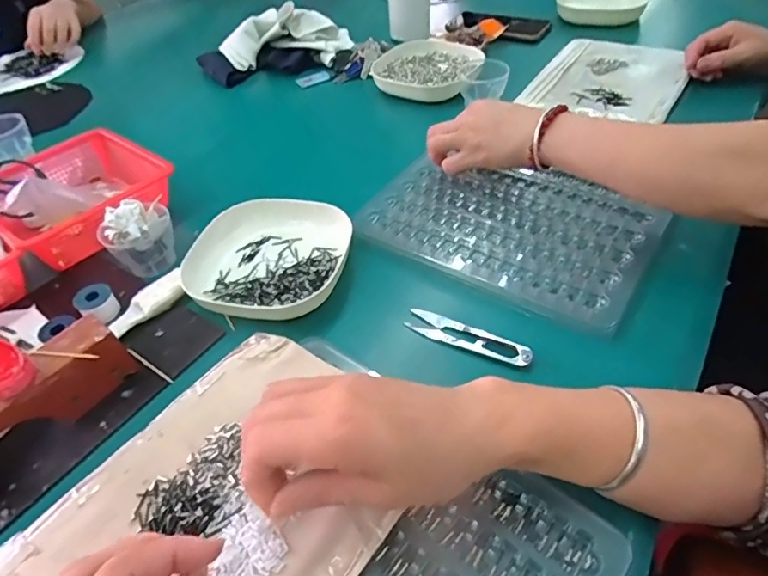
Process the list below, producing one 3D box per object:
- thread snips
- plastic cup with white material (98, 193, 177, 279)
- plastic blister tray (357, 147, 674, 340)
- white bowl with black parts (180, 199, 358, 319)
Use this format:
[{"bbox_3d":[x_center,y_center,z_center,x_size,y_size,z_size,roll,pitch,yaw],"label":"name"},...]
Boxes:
[{"bbox_3d":[0.065,0.039,0.408,0.105,0.007,0.023,20,58,30],"label":"thread snips"},{"bbox_3d":[-0.225,-0.043,0.484,0.060,0.066,0.055,-3,44,3],"label":"plastic cup with white material"},{"bbox_3d":[0.116,-0.062,0.495,0.260,0.010,0.174,26,52,29],"label":"plastic blister tray"},{"bbox_3d":[-0.107,-0.029,0.477,0.138,0.031,0.126,-3,44,3],"label":"white bowl with black parts"}]

